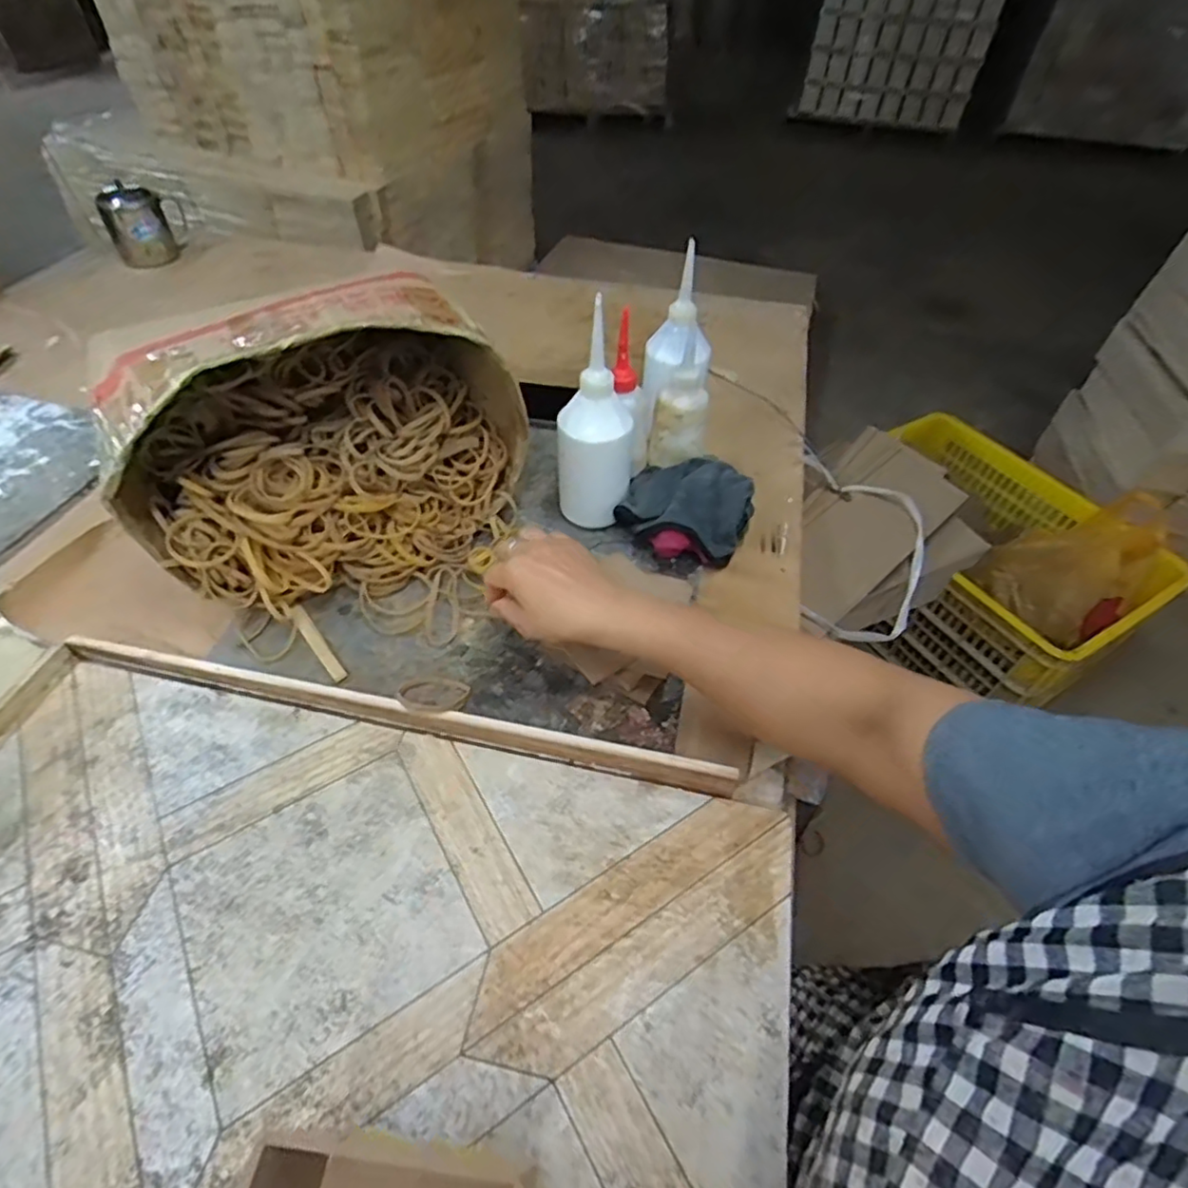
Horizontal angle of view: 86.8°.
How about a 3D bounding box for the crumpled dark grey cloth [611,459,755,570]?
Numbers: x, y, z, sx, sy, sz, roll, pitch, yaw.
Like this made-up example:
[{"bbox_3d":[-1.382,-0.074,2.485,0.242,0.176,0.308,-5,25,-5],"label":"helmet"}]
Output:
[{"bbox_3d":[0.090,-0.082,0.622,0.118,0.053,0.113,24,53,18],"label":"crumpled dark grey cloth"}]

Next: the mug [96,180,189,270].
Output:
[{"bbox_3d":[-0.722,-0.600,1.014,0.113,0.098,0.073,-21,53,-18],"label":"mug"}]

